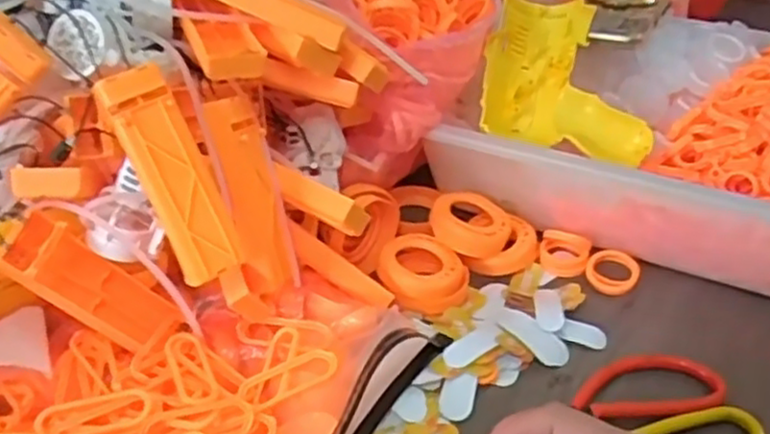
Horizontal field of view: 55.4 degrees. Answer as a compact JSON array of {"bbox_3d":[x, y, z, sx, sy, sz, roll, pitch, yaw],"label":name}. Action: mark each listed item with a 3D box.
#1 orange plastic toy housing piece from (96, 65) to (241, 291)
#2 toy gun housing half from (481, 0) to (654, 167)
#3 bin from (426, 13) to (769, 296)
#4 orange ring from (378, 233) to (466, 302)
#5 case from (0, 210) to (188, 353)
[{"bbox_3d":[-0.107,-0.021,0.369,0.033,0.108,0.016,-29,10,-34],"label":"orange plastic toy housing piece"},{"bbox_3d":[0.136,-0.106,0.546,0.123,0.047,0.123,8,68,4],"label":"toy gun housing half"},{"bbox_3d":[0.234,-0.057,0.563,0.321,0.106,0.251,18,40,22],"label":"bin"},{"bbox_3d":[0.025,0.036,0.497,0.056,0.025,0.054,0,36,0],"label":"orange ring"},{"bbox_3d":[-0.153,0.039,0.391,0.024,0.102,0.031,-38,37,12],"label":"case"}]

